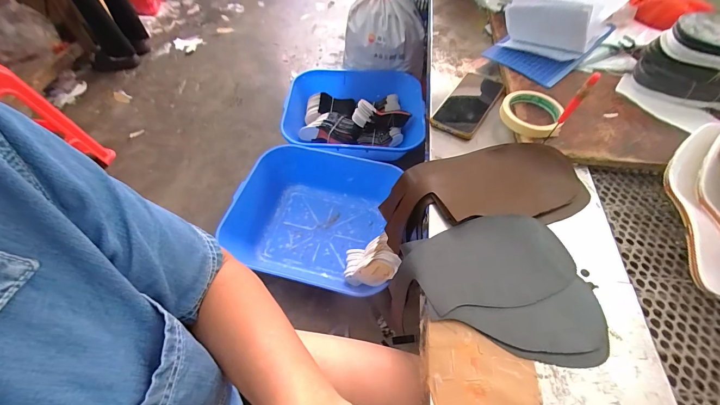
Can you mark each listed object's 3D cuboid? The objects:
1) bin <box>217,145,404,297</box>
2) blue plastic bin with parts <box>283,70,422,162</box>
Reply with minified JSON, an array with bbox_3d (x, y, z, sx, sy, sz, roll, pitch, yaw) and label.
[{"bbox_3d":[-0.190,0.041,1.188,0.589,0.188,0.551,16,57,11],"label":"bin"},{"bbox_3d":[-0.031,-0.390,1.456,0.623,0.167,0.544,2,55,1],"label":"blue plastic bin with parts"}]

